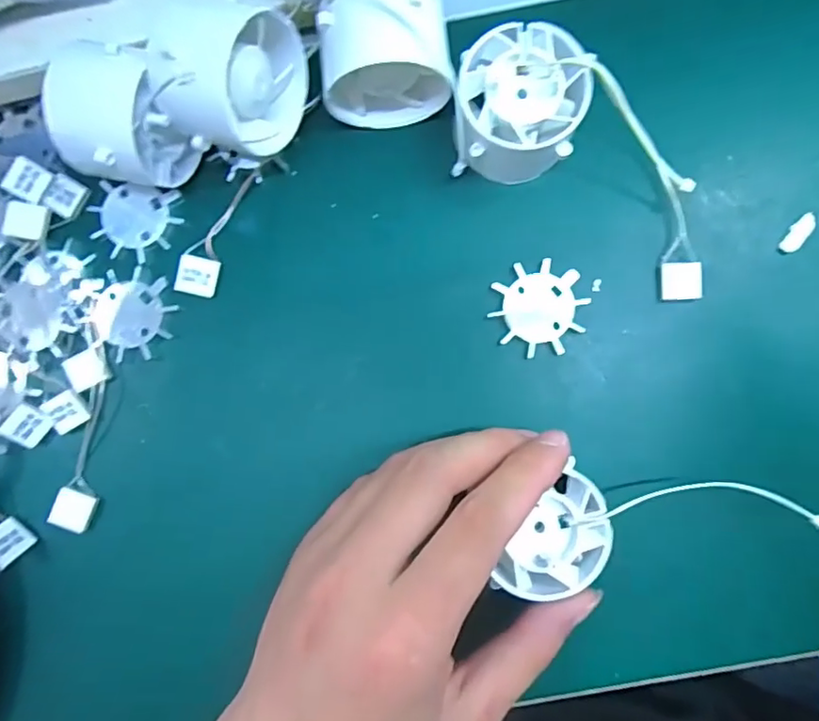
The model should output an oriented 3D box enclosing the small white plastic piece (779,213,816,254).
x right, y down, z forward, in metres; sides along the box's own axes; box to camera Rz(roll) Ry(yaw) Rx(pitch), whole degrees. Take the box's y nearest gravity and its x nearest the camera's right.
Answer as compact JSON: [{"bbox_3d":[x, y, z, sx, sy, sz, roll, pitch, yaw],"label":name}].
[{"bbox_3d":[0.166,-0.054,0.240,0.008,0.004,0.019,37,89,3],"label":"small white plastic piece"}]

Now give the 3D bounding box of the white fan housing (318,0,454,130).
[{"bbox_3d":[-0.009,-0.122,0.225,0.049,0.050,0.035,-3,87,2],"label":"white fan housing"}]

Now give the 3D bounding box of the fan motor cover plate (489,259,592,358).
[{"bbox_3d":[0.055,-0.022,0.240,0.037,0.004,0.039,-6,87,2],"label":"fan motor cover plate"}]

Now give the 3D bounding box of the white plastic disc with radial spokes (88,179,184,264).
[{"bbox_3d":[-0.122,-0.061,0.246,0.037,0.004,0.033,12,88,2],"label":"white plastic disc with radial spokes"}]

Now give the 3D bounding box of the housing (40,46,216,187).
[{"bbox_3d":[-0.113,-0.093,0.223,0.042,0.044,0.046,26,88,3],"label":"housing"}]

